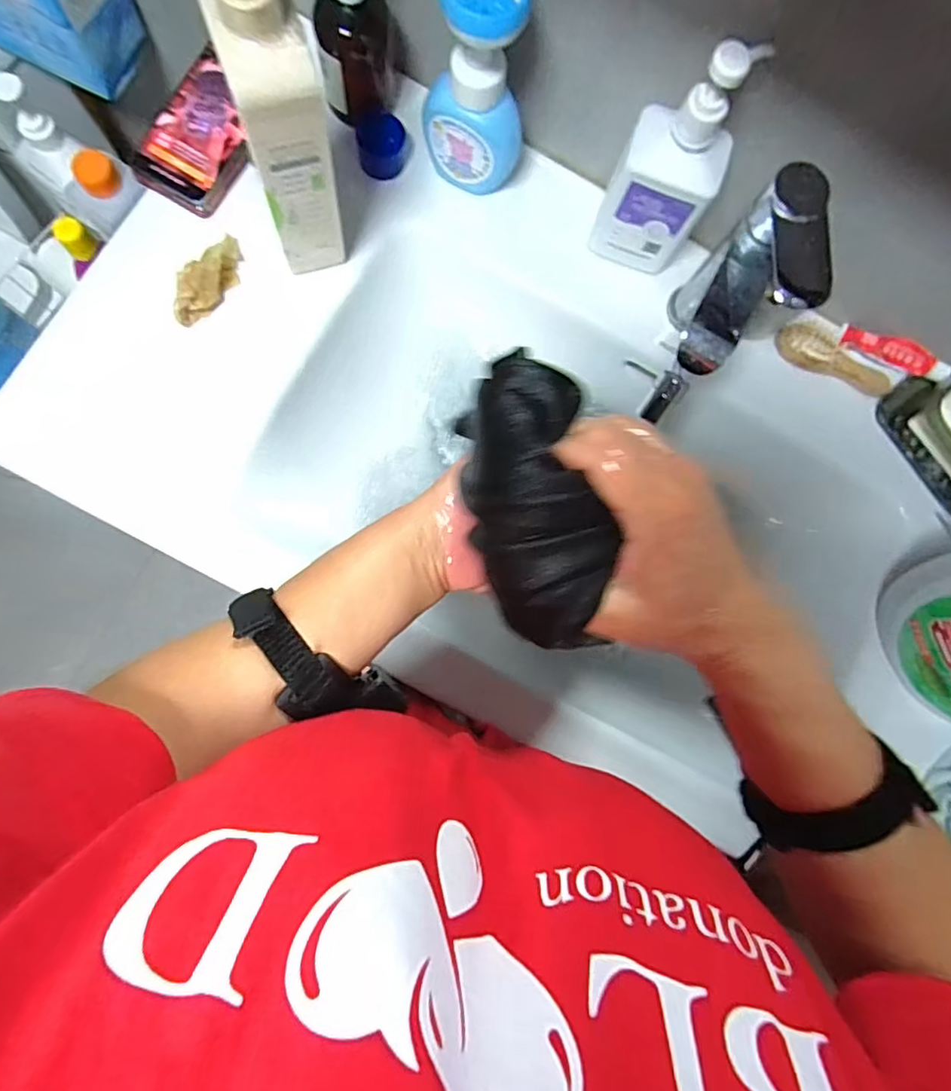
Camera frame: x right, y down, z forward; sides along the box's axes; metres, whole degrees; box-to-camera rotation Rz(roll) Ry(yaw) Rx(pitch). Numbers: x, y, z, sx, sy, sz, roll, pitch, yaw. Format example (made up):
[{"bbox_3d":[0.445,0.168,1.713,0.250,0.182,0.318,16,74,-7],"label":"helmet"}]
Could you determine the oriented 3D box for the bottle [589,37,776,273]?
[{"bbox_3d":[0.155,-0.303,0.469,0.085,0.194,0.045,15,82,-4],"label":"bottle"}]

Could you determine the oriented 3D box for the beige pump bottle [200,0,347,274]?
[{"bbox_3d":[-0.134,-0.302,0.410,0.062,0.261,0.074,-13,85,-8],"label":"beige pump bottle"}]

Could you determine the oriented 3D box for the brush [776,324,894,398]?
[{"bbox_3d":[0.360,-0.186,0.576,0.123,0.019,0.036,17,81,-4],"label":"brush"}]

